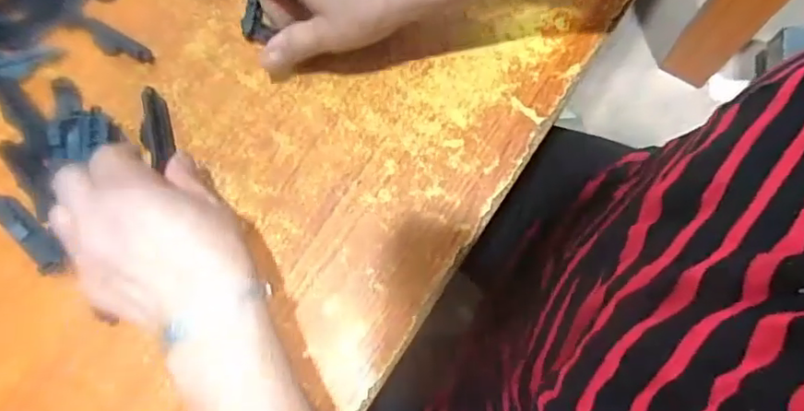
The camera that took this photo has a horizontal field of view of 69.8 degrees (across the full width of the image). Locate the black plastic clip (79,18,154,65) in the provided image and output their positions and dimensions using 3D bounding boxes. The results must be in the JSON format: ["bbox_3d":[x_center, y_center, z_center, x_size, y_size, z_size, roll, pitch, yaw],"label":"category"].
[{"bbox_3d":[-0.210,-0.118,0.417,0.063,0.004,0.018,28,78,9],"label":"black plastic clip"}]

